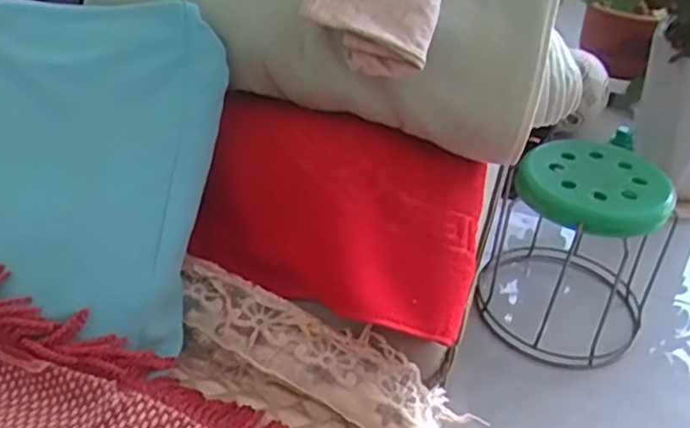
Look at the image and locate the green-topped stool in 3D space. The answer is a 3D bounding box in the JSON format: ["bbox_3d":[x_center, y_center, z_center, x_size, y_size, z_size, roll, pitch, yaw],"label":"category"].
[{"bbox_3d":[0.382,0.051,1.081,0.244,0.308,0.264,2,36,-2],"label":"green-topped stool"}]

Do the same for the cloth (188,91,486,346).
[{"bbox_3d":[-0.005,-0.004,0.468,0.197,0.038,0.141,14,71,6],"label":"cloth"}]

